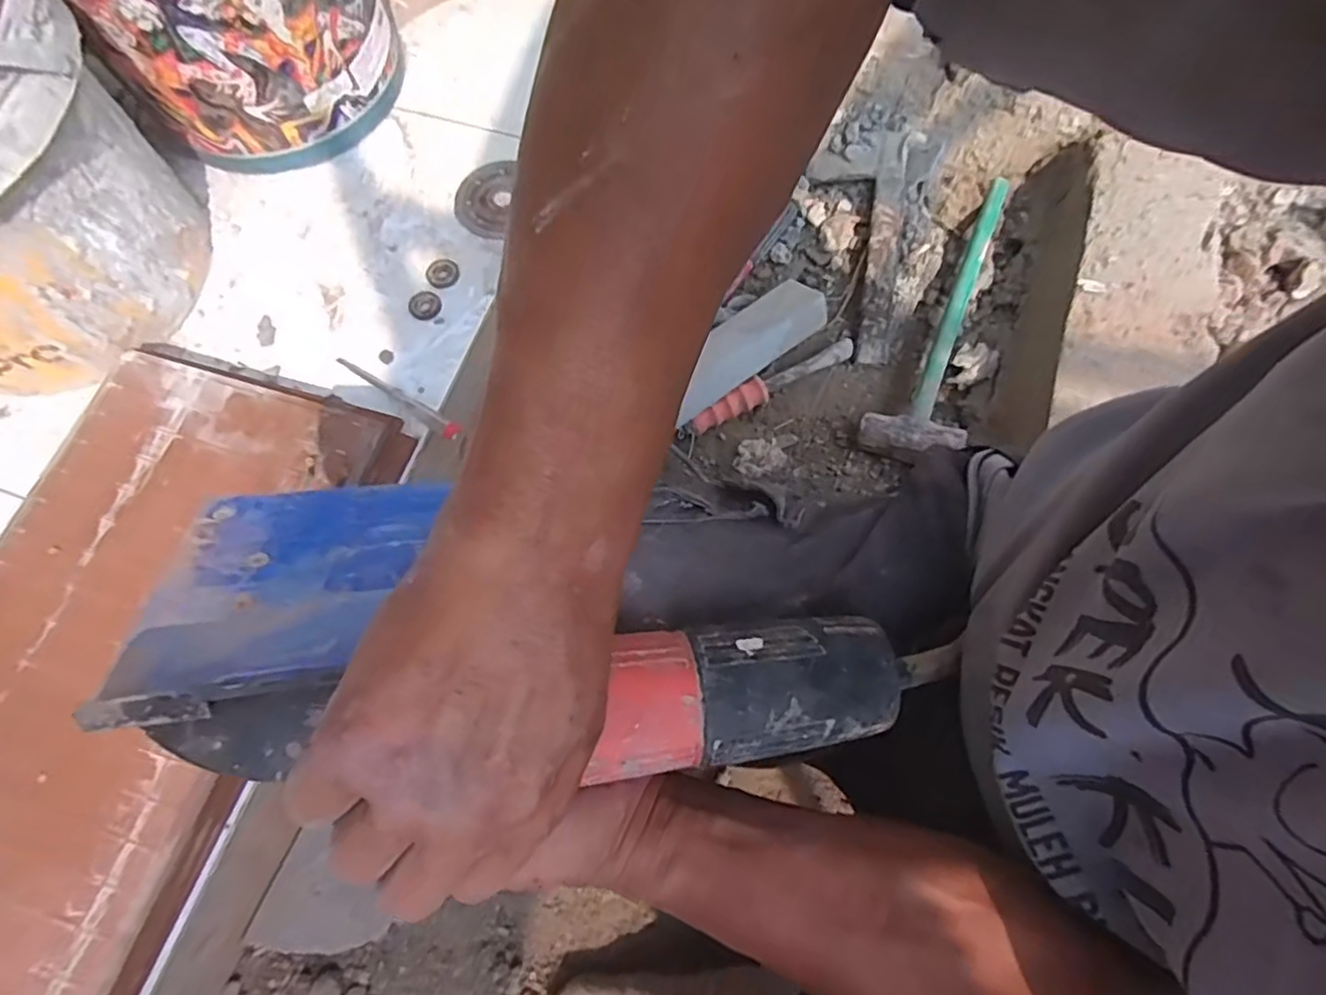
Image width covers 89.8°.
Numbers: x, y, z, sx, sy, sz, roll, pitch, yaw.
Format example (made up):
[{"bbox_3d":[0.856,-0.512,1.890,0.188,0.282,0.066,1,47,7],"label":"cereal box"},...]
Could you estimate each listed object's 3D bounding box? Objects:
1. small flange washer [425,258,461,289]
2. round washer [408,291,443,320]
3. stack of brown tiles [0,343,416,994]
[{"bbox_3d":[-0.212,-0.216,0.638,0.031,0.004,0.030,-1,70,2],"label":"small flange washer"},{"bbox_3d":[-0.223,-0.180,0.624,0.030,0.004,0.030,25,73,10],"label":"round washer"},{"bbox_3d":[-0.412,0.127,0.502,0.262,0.048,0.513,16,72,7],"label":"stack of brown tiles"}]

